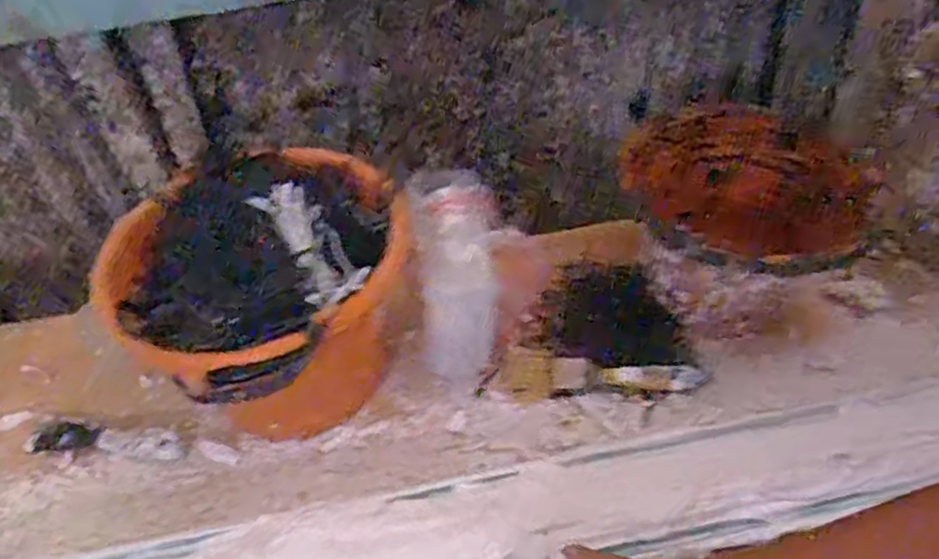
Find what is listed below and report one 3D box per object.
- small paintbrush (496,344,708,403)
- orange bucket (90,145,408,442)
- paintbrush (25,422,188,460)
[{"bbox_3d":[0.134,0.105,0.748,0.204,0.017,0.053,6,85,7],"label":"small paintbrush"},{"bbox_3d":[-0.203,0.020,0.716,0.262,0.217,0.206,4,48,10],"label":"orange bucket"},{"bbox_3d":[-0.365,0.161,0.730,0.167,0.014,0.031,1,48,7],"label":"paintbrush"}]

